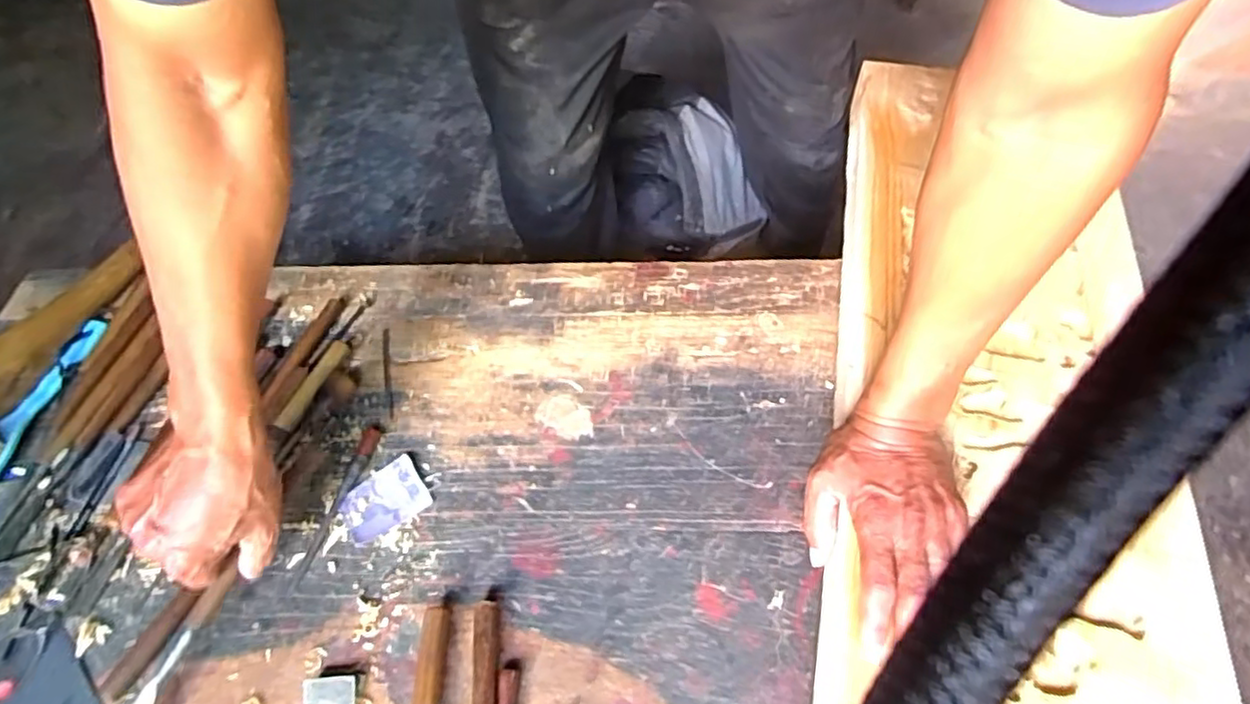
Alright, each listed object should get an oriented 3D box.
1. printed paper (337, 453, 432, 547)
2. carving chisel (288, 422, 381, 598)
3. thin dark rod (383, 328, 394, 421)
[{"bbox_3d":[-0.211,0.129,0.580,0.072,0.006,0.052,-32,61,-17],"label":"printed paper"},{"bbox_3d":[-0.252,0.131,0.577,0.019,0.009,0.150,14,58,12],"label":"carving chisel"},{"bbox_3d":[-0.234,0.020,0.653,0.007,0.004,0.106,-13,57,-5],"label":"thin dark rod"}]

